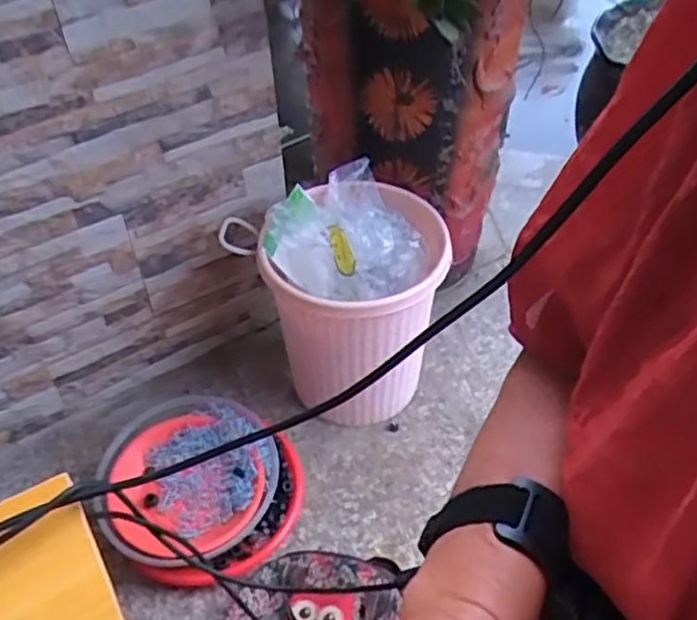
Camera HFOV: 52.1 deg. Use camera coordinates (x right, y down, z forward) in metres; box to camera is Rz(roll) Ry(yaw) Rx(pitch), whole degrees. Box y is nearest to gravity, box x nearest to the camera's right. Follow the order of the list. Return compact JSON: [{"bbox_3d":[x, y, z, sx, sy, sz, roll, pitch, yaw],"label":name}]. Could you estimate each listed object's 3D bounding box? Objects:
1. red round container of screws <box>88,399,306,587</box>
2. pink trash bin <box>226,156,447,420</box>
[{"bbox_3d":[-0.190,0.237,0.957,0.251,0.087,0.245,-1,46,1],"label":"red round container of screws"},{"bbox_3d":[0.018,-0.003,1.040,0.267,0.340,0.241,-30,52,-24],"label":"pink trash bin"}]

